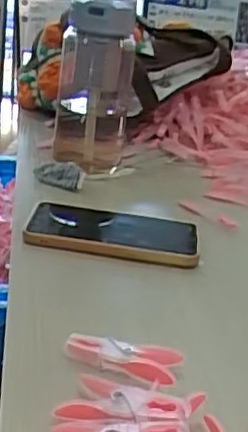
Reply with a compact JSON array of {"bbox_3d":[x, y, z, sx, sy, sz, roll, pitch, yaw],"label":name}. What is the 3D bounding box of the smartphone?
[{"bbox_3d":[-0.011,0.016,0.615,0.161,0.019,0.078,9,25,3],"label":"smartphone"}]

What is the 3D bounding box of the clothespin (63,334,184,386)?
[{"bbox_3d":[-0.002,0.094,0.440,0.077,0.013,0.031,13,25,10],"label":"clothespin"}]

